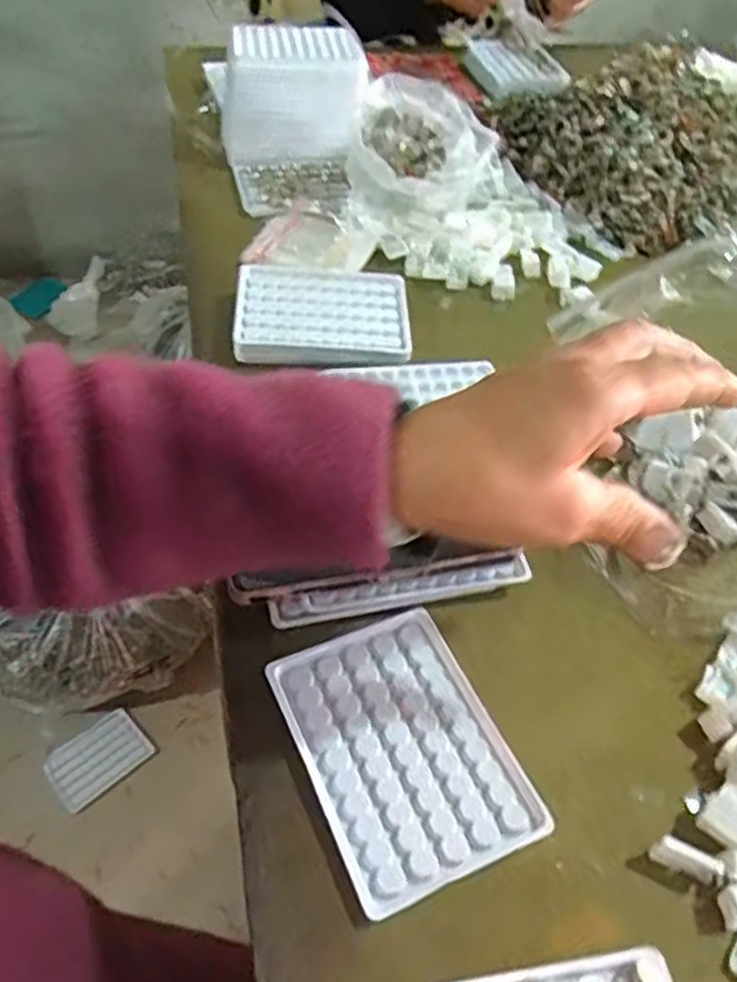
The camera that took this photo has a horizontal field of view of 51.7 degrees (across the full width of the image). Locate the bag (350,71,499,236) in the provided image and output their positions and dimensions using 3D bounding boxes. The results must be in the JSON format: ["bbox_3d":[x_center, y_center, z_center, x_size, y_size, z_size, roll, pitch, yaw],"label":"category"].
[{"bbox_3d":[0.042,-0.292,0.665,0.116,0.087,0.122,2,48,-2],"label":"bag"}]

